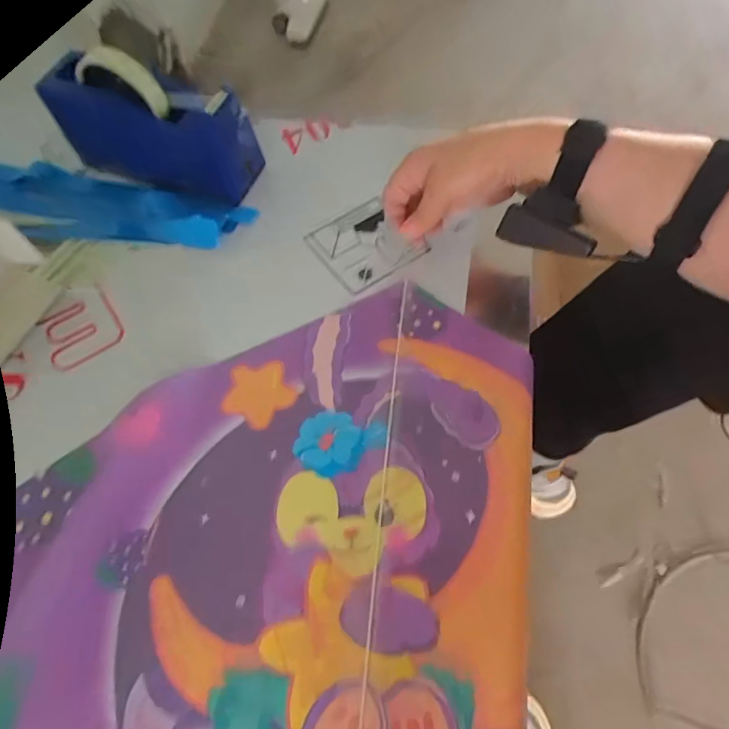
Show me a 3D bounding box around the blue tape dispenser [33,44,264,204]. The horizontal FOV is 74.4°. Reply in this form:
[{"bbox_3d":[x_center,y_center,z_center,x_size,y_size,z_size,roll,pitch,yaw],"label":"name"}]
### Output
[{"bbox_3d":[-0.209,-0.239,0.480,0.209,0.118,0.066,12,64,9],"label":"blue tape dispenser"}]

